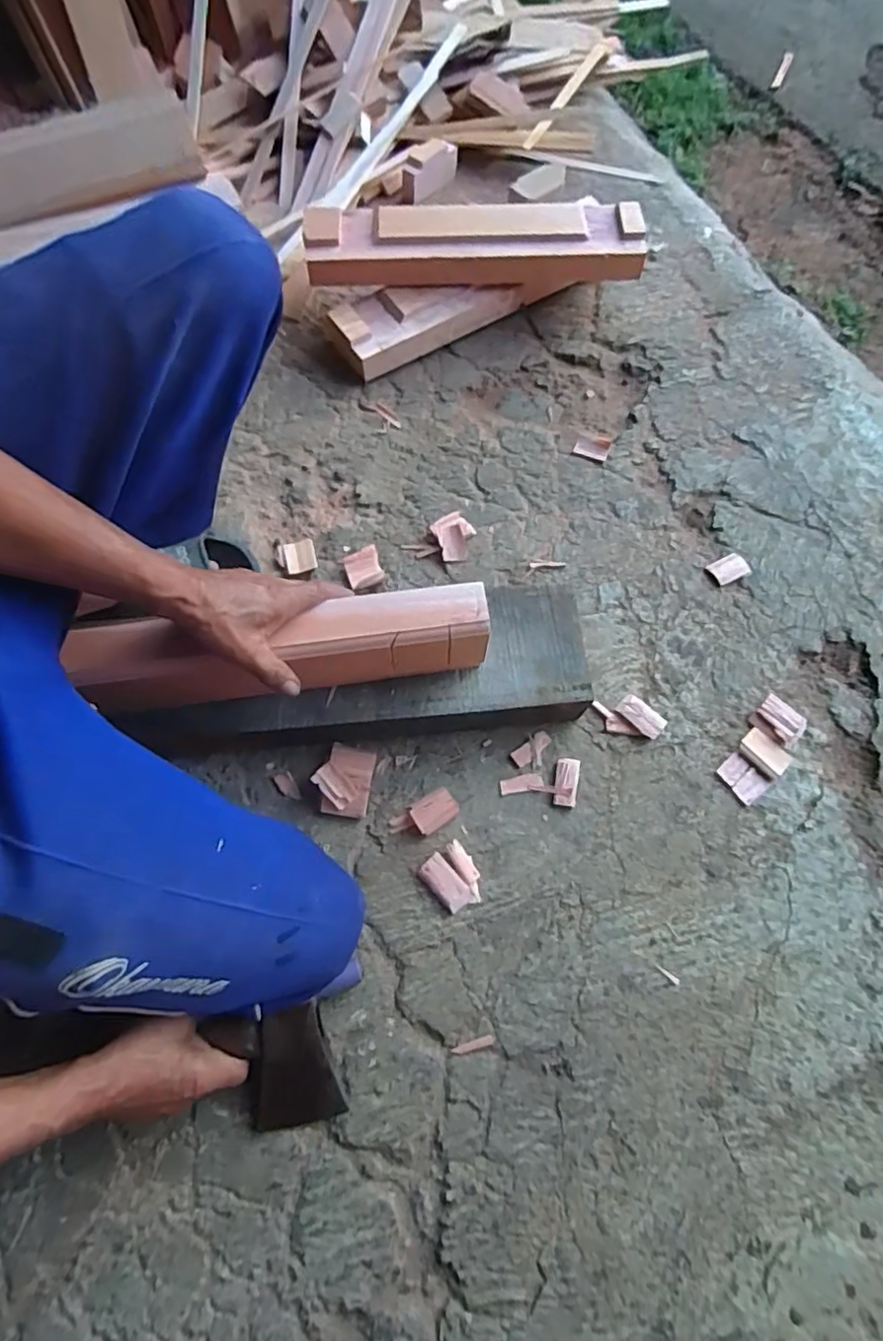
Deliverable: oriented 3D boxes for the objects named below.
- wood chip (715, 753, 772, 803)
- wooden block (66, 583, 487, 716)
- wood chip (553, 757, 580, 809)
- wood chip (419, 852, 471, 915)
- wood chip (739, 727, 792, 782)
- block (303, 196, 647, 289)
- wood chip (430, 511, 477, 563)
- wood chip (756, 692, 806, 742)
[{"bbox_3d":[0.336,0.121,0.689,0.037,0.004,0.049,-41,72,-17],"label":"wood chip"},{"bbox_3d":[-0.146,-0.016,0.605,0.377,0.118,0.057,-7,66,-5],"label":"wooden block"},{"bbox_3d":[0.139,0.123,0.682,0.025,0.011,0.055,10,66,4],"label":"wood chip"},{"bbox_3d":[0.004,0.220,0.636,0.029,0.010,0.057,-38,71,-16],"label":"wood chip"},{"bbox_3d":[0.362,0.095,0.692,0.052,0.007,0.039,42,72,16],"label":"wood chip"},{"bbox_3d":[0.048,-0.641,0.926,0.494,0.065,0.119,-3,66,-2],"label":"block"},{"bbox_3d":[0.018,-0.175,0.811,0.053,0.019,0.066,-22,68,-10],"label":"wood chip"},{"bbox_3d":[0.392,0.056,0.710,0.042,0.012,0.051,-40,72,-16],"label":"wood chip"}]

